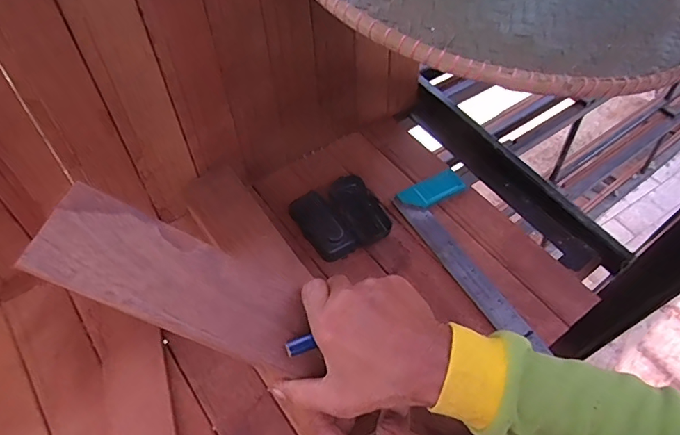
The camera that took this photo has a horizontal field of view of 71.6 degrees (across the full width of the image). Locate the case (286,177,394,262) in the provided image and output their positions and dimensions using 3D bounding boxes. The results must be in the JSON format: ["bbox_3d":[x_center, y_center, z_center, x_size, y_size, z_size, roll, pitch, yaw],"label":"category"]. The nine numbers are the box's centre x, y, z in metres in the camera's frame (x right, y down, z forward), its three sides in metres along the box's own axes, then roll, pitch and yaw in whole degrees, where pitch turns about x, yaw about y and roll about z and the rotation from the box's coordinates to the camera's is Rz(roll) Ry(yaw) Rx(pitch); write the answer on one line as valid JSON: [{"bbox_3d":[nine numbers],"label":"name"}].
[{"bbox_3d":[0.002,-0.001,0.639,0.109,0.027,0.101,-23,60,-19],"label":"case"}]

